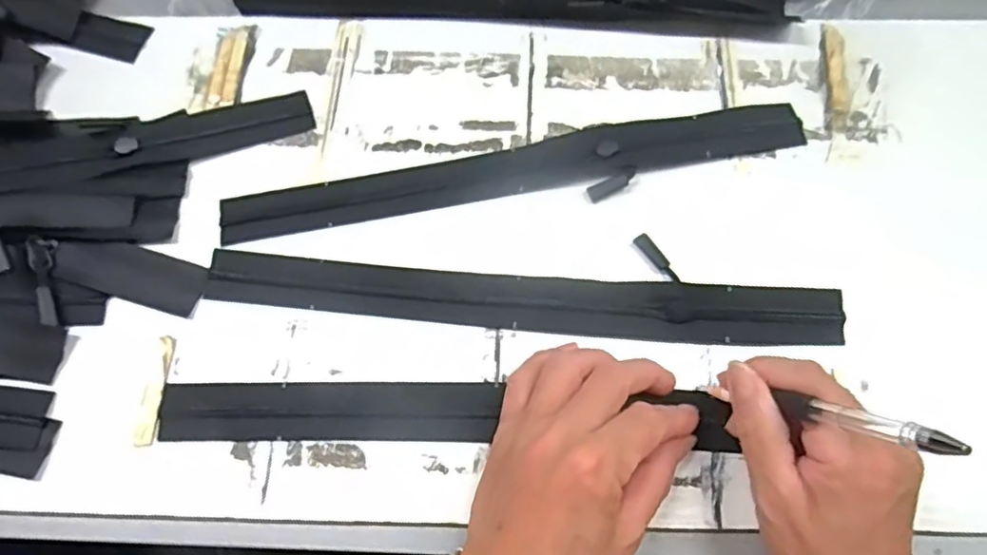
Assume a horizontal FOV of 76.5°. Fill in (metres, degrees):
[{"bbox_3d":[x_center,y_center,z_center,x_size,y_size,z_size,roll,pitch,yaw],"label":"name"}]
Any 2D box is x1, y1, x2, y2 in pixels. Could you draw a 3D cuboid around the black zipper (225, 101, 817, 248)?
[{"bbox_3d":[0.015,-0.063,0.374,0.350,0.008,0.040,-9,70,-2],"label":"black zipper"}]

